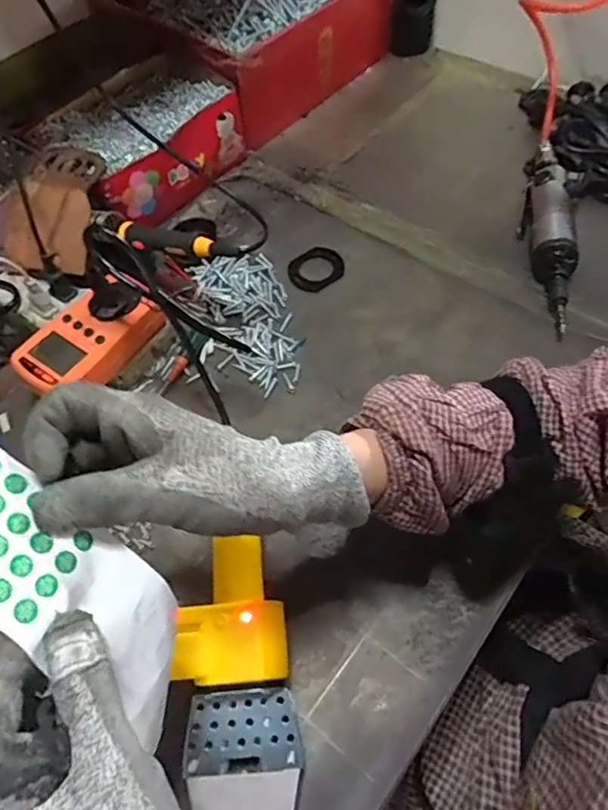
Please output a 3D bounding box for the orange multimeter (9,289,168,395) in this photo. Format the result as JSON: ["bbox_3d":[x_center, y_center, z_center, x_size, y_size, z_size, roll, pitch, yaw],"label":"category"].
[{"bbox_3d":[-0.185,-0.057,0.489,0.121,0.032,0.064,-41,65,-20],"label":"orange multimeter"}]

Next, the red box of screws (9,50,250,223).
[{"bbox_3d":[-0.180,-0.299,0.656,0.218,0.078,0.162,-39,65,-20],"label":"red box of screws"}]

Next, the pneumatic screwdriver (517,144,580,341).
[{"bbox_3d":[0.249,-0.181,0.584,0.043,0.046,0.257,5,59,5],"label":"pneumatic screwdriver"}]

